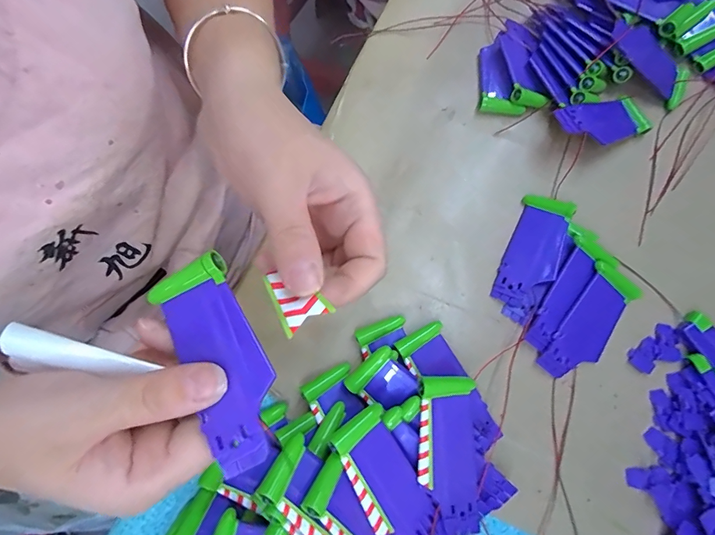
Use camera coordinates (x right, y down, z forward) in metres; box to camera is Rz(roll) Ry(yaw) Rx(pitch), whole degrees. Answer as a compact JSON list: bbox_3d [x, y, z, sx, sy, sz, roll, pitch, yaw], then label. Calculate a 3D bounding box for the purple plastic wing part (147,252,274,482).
[{"bbox_3d":[-0.058,0.040,0.166,0.037,0.010,0.088,-22,77,-6],"label":"purple plastic wing part"}]

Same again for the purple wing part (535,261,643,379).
[{"bbox_3d":[0.165,0.042,0.277,0.036,0.013,0.086,35,78,7],"label":"purple wing part"}]

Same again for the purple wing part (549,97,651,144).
[{"bbox_3d":[0.195,-0.116,0.310,0.088,0.008,0.038,-18,73,-24],"label":"purple wing part"}]

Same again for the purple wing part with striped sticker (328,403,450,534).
[{"bbox_3d":[0.019,0.128,0.227,0.037,0.007,0.087,-28,87,-28],"label":"purple wing part with striped sticker"}]

